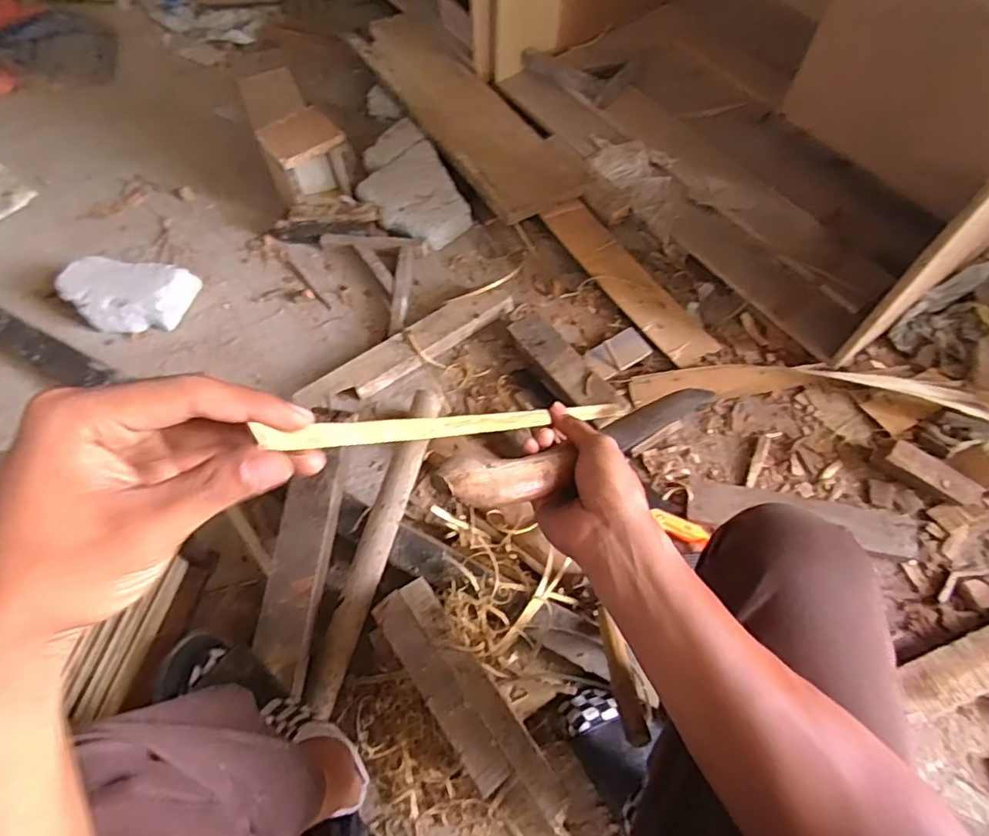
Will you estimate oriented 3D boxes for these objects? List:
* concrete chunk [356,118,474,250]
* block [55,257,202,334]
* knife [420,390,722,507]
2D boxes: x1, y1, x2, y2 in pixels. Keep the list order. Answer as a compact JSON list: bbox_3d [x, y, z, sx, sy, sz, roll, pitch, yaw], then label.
[{"bbox_3d":[-0.178,-0.454,1.155,0.172,0.071,0.292,-26,65,-12],"label":"concrete chunk"},{"bbox_3d":[-0.658,-0.220,1.036,0.219,0.080,0.105,-5,62,-1],"label":"block"},{"bbox_3d":[0.093,0.012,0.513,0.351,0.030,0.071,-14,57,-43],"label":"knife"}]

